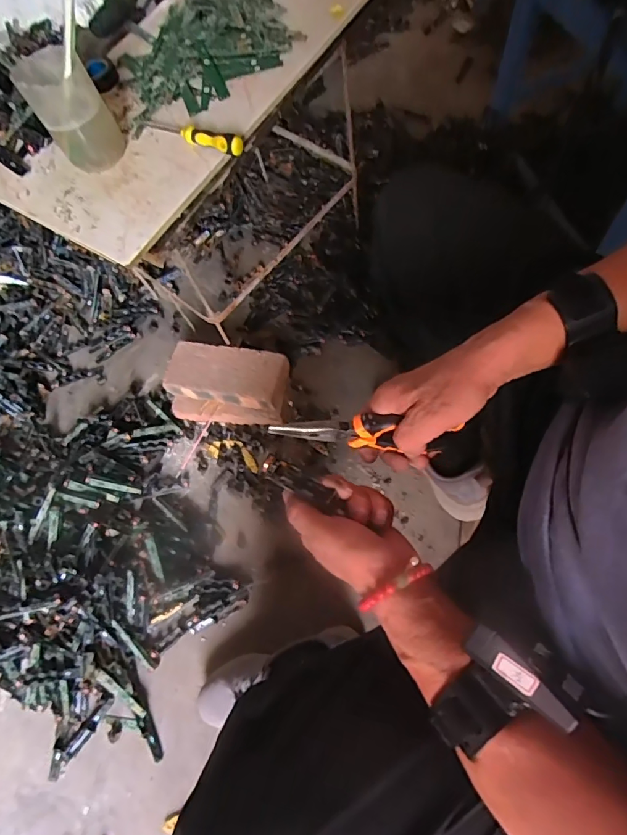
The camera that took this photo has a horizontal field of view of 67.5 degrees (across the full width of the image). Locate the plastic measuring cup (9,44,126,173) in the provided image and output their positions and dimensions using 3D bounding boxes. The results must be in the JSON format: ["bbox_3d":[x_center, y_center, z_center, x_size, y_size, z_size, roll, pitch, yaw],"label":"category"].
[{"bbox_3d":[-0.285,-0.364,0.559,0.075,0.106,0.067,-31,65,-5],"label":"plastic measuring cup"}]

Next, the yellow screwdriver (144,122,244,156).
[{"bbox_3d":[-0.153,-0.356,0.586,0.150,0.024,0.025,21,72,18],"label":"yellow screwdriver"}]

